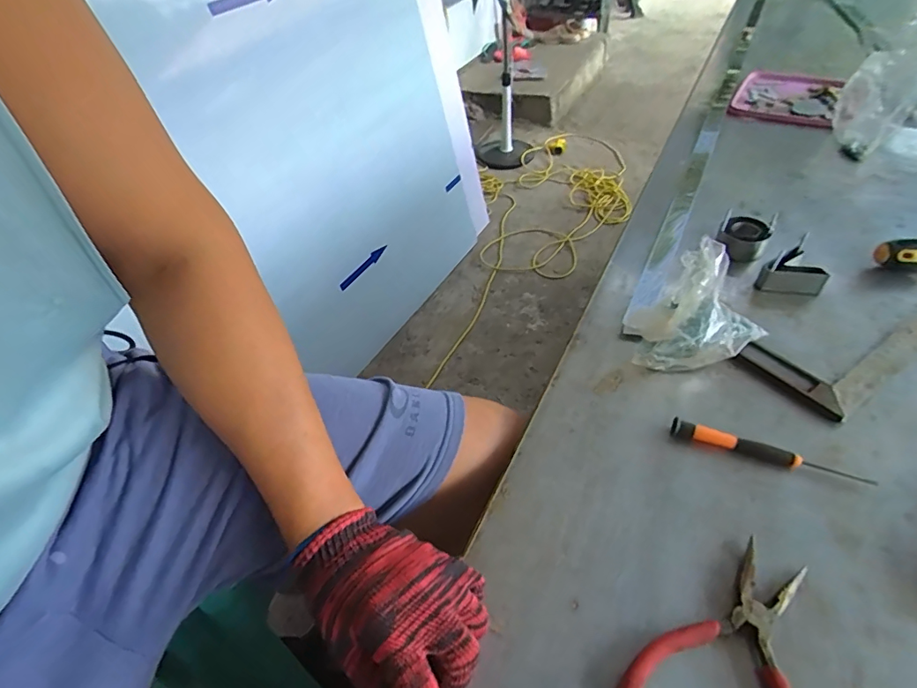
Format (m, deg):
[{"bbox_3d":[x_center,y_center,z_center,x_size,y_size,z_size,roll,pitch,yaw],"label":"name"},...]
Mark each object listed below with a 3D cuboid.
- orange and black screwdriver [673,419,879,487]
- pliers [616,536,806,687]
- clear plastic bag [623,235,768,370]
[{"bbox_3d":[0.250,0.087,0.403,0.143,0.014,0.014,12,48,18],"label":"orange and black screwdriver"},{"bbox_3d":[0.175,0.191,0.308,0.098,0.013,0.143,27,54,30],"label":"pliers"},{"bbox_3d":[0.224,-0.030,0.477,0.122,0.081,0.098,-32,50,-23],"label":"clear plastic bag"}]

